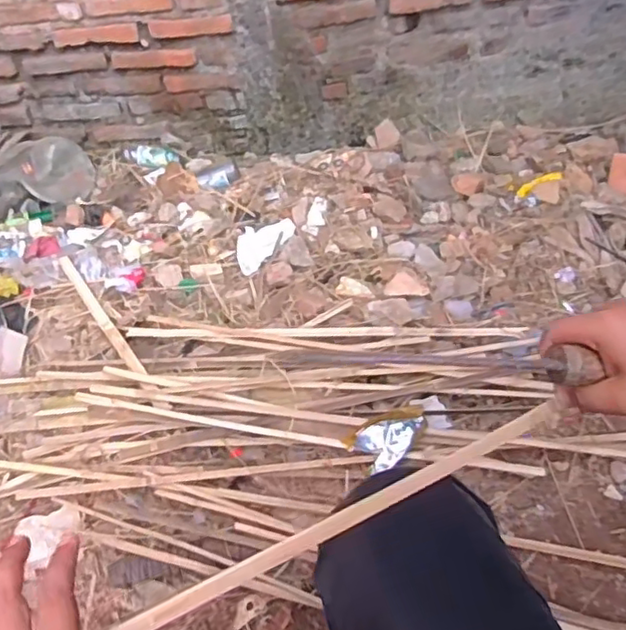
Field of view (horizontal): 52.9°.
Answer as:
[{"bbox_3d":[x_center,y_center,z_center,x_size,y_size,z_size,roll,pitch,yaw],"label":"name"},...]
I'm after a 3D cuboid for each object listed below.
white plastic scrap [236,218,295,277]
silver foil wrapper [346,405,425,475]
[{"bbox_3d":[-0.126,-0.168,1.456,0.104,0.024,0.183,23,50,27],"label":"white plastic scrap"},{"bbox_3d":[0.134,0.204,1.057,0.139,0.032,0.077,-19,45,-14],"label":"silver foil wrapper"}]

